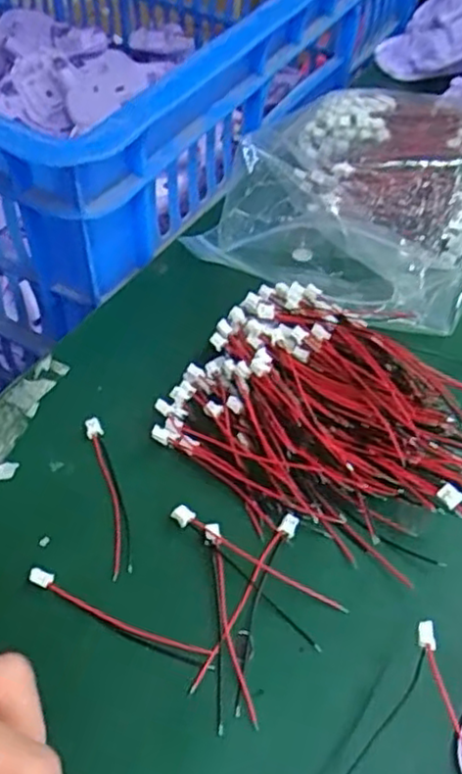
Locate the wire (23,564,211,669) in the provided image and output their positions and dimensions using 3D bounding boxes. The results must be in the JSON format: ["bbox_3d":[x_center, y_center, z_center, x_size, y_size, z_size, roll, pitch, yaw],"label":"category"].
[{"bbox_3d":[-0.039,0.079,0.238,0.070,0.005,0.007,21,54,14],"label":"wire"}]

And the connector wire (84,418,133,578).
[{"bbox_3d":[-0.047,0.041,0.270,0.009,0.006,0.069,-12,53,-11],"label":"connector wire"}]

